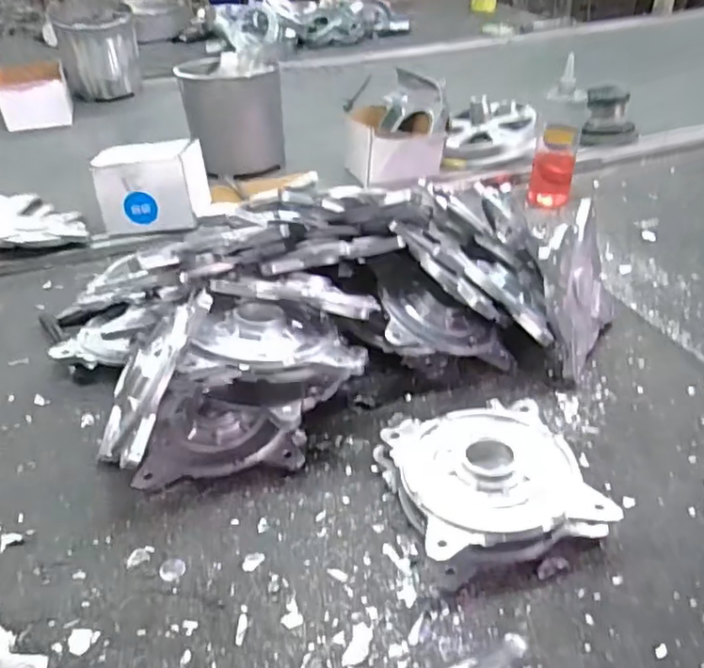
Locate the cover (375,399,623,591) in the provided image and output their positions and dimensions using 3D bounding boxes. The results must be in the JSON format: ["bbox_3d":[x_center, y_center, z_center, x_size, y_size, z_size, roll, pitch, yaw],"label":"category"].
[{"bbox_3d":[0.115,0.120,0.525,0.157,0.048,0.149,-12,38,-12],"label":"cover"}]

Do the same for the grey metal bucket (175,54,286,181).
[{"bbox_3d":[-0.206,-0.382,1.096,0.164,0.155,0.159,-12,37,-12],"label":"grey metal bucket"}]

